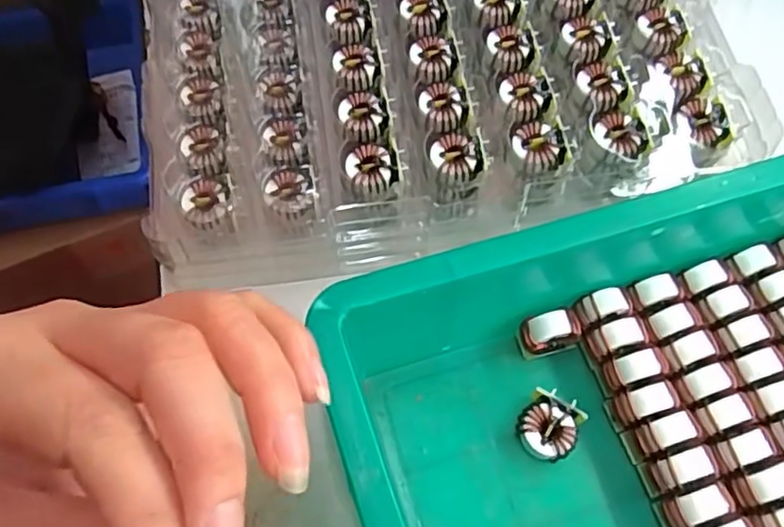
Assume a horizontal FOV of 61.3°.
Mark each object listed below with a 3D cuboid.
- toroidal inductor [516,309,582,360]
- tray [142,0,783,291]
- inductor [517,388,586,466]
[{"bbox_3d":[0.073,0.033,0.306,0.026,0.027,0.015,-11,65,-5],"label":"toroidal inductor"},{"bbox_3d":[0.021,-0.132,0.361,0.304,0.025,0.262,-9,64,-4],"label":"tray"},{"bbox_3d":[0.070,0.073,0.293,0.025,0.009,0.028,28,68,13],"label":"inductor"}]

